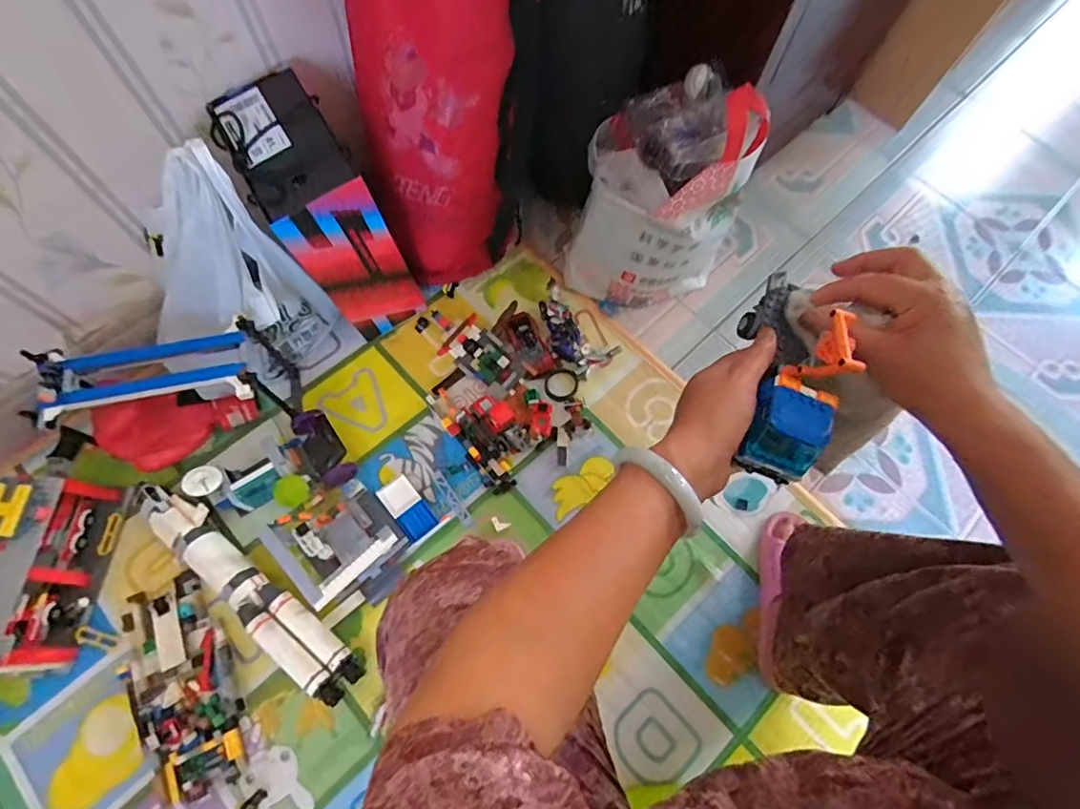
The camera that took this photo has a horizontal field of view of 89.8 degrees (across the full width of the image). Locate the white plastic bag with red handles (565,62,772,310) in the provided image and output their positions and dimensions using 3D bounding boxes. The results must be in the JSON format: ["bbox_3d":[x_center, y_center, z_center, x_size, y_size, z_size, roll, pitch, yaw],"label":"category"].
[{"bbox_3d":[0.192,-0.327,0.872,0.248,0.347,0.231,28,70,8],"label":"white plastic bag with red handles"}]

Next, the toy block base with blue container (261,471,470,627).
[{"bbox_3d":[-0.243,0.167,0.763,0.239,0.107,0.152,-35,75,-15],"label":"toy block base with blue container"}]

